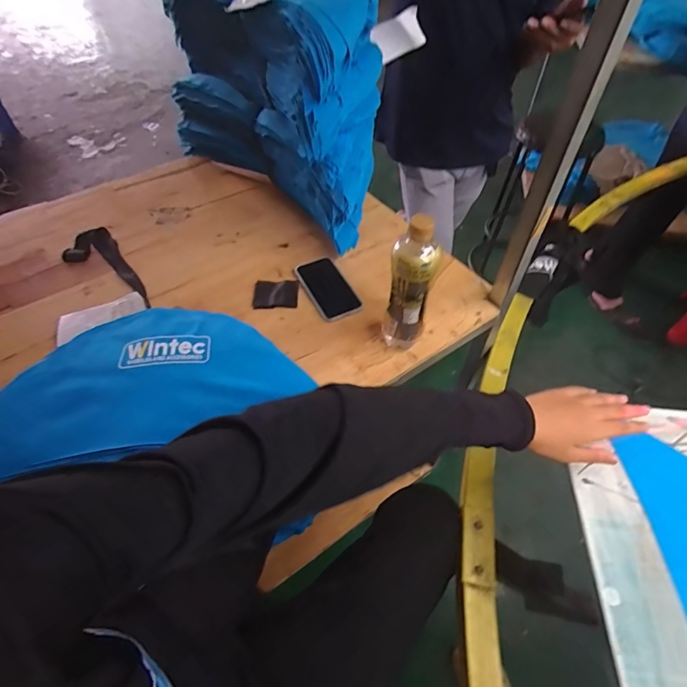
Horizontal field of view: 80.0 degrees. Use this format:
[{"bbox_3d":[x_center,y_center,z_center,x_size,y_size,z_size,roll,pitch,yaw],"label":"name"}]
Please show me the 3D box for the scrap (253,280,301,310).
[{"bbox_3d":[-0.118,-0.087,0.720,0.079,0.004,0.062,-1,52,-1],"label":"scrap"}]

